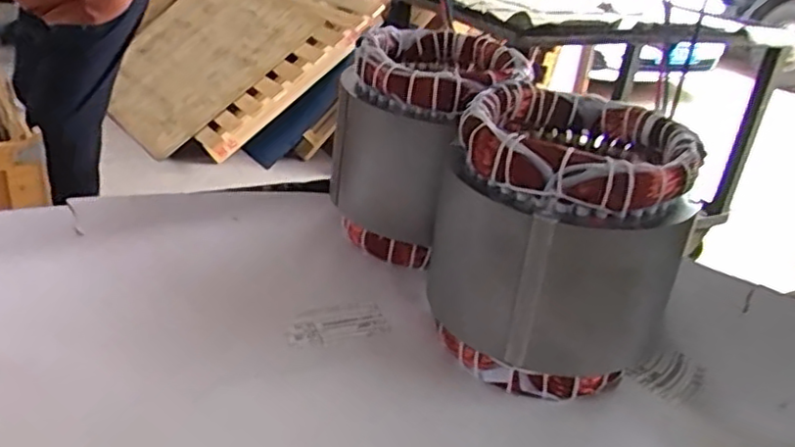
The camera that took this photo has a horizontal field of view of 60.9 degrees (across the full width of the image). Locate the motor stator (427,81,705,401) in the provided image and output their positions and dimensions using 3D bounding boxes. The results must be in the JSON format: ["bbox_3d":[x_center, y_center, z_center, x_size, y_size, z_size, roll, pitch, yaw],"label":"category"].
[{"bbox_3d":[0.097,0.014,0.441,0.137,0.164,0.134,6,26,-3],"label":"motor stator"}]

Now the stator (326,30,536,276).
[{"bbox_3d":[0.028,-0.056,0.566,0.134,0.173,0.139,6,26,-3],"label":"stator"}]

